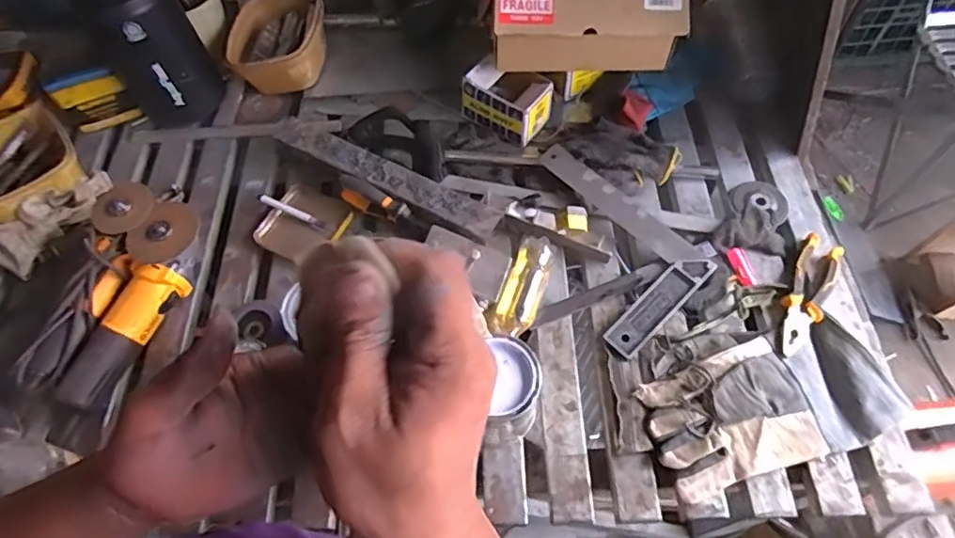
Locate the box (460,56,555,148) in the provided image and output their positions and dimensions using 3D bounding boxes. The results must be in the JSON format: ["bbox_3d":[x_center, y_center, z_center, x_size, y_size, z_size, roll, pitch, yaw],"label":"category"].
[{"bbox_3d":[0.047,-0.279,0.954,0.134,0.059,0.092,29,65,18],"label":"box"}]

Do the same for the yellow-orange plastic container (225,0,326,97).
[{"bbox_3d":[-0.351,-0.401,1.048,0.181,0.079,0.194,-20,60,-8],"label":"yellow-orange plastic container"}]

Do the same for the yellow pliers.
[{"bbox_3d":[0.444,0.033,0.788,0.053,0.017,0.196,26,64,17],"label":"yellow pliers"}]

